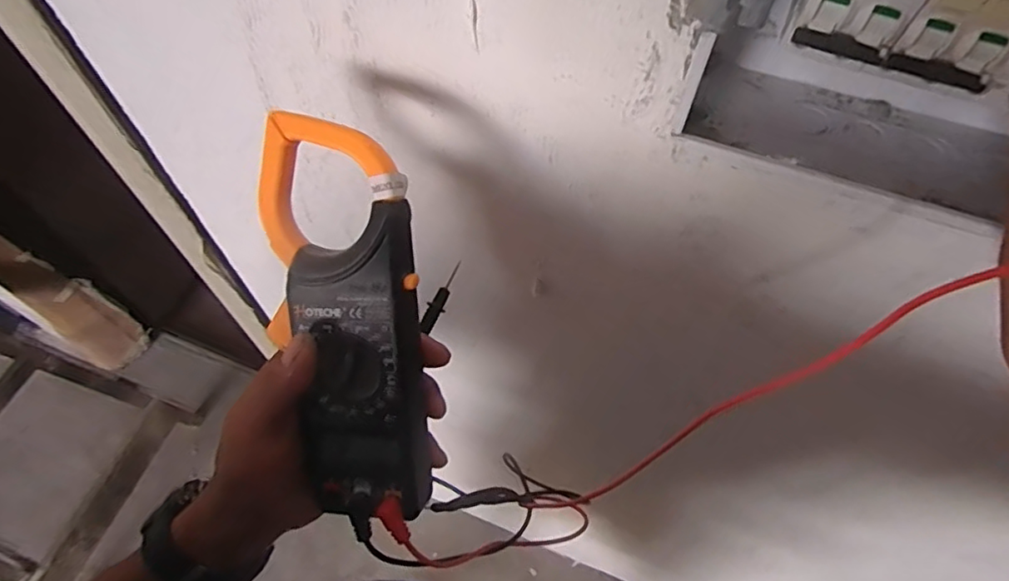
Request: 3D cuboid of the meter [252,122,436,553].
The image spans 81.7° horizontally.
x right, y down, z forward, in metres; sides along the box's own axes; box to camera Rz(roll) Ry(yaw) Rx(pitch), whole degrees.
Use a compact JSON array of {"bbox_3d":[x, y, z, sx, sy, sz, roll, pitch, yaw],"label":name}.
[{"bbox_3d":[-0.081,0.019,0.328,0.081,0.040,0.224,-4,99,17],"label":"meter"}]

